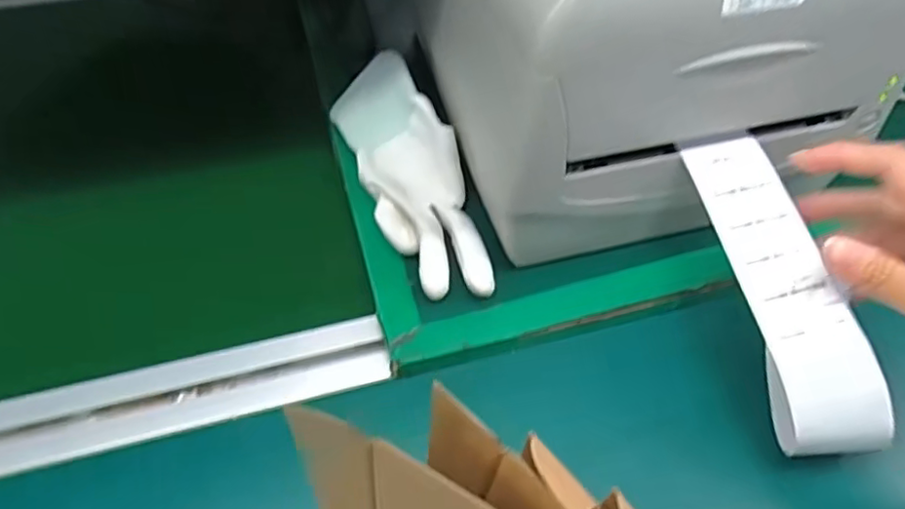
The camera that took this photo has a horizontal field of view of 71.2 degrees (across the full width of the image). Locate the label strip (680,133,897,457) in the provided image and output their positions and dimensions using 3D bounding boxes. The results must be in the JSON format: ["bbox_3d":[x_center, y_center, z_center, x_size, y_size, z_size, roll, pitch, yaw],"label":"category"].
[{"bbox_3d":[0.151,0.015,0.292,0.046,0.019,0.152,-13,74,-12],"label":"label strip"}]

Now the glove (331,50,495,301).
[{"bbox_3d":[-0.023,-0.051,0.366,0.054,0.038,0.163,-17,55,-15],"label":"glove"}]

